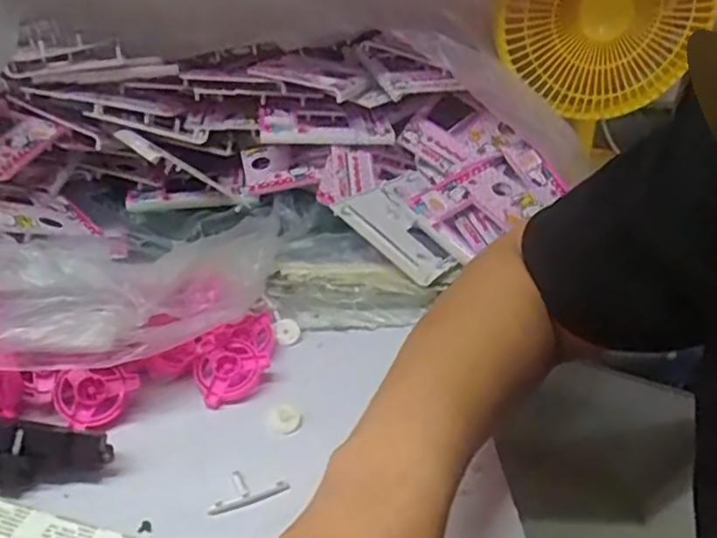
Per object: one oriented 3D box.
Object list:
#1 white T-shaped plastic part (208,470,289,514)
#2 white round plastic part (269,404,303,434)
[{"bbox_3d":[-0.071,0.137,0.421,0.049,0.004,0.025,-13,35,-24],"label":"white T-shaped plastic part"},{"bbox_3d":[-0.051,0.106,0.476,0.022,0.004,0.025,-1,31,-6],"label":"white round plastic part"}]

